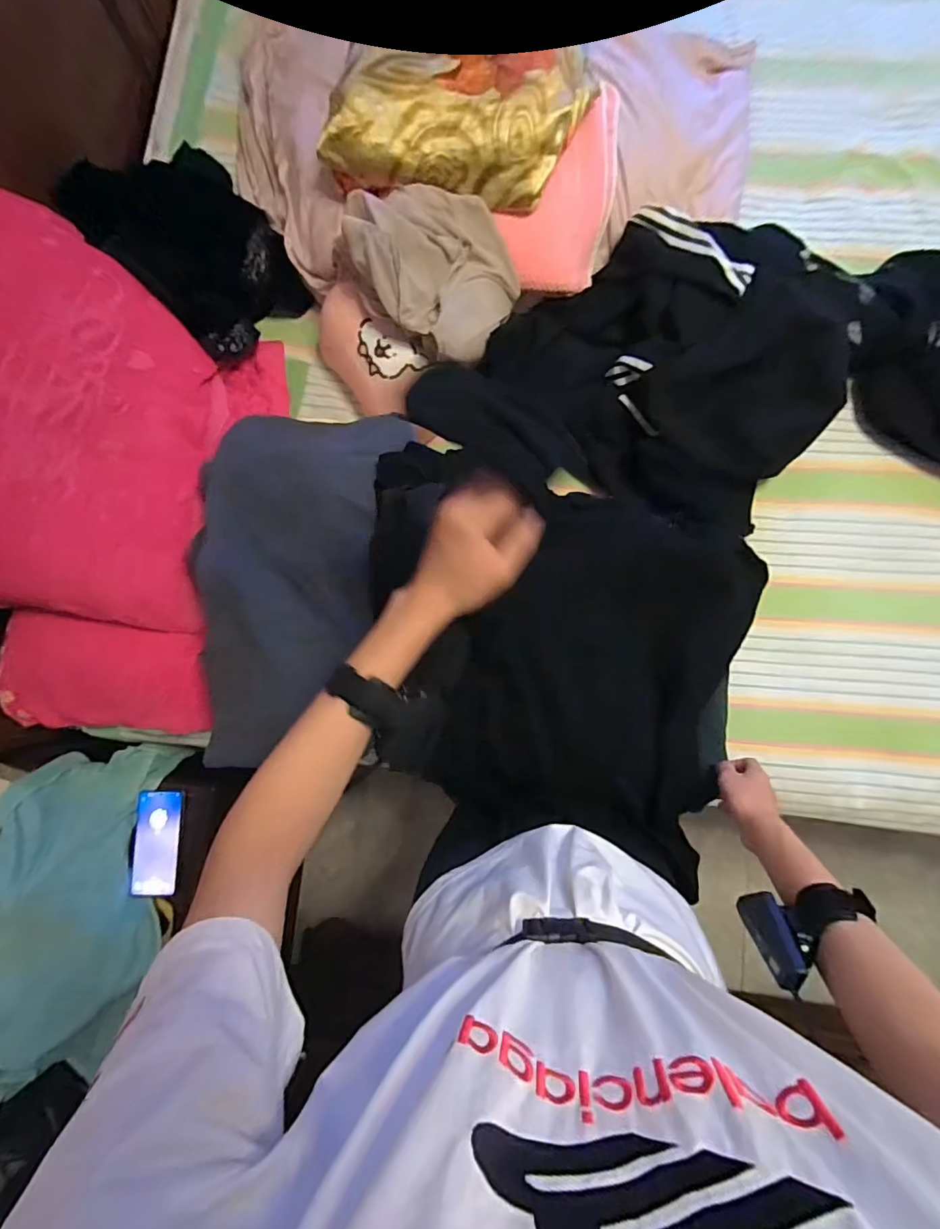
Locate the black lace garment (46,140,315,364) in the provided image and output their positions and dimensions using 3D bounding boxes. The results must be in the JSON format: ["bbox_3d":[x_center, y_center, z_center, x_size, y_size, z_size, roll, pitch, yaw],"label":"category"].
[{"bbox_3d":[-0.453,-0.630,0.816,0.316,0.145,0.261,41,85,5],"label":"black lace garment"}]

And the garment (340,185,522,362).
[{"bbox_3d":[-0.051,-0.529,0.725,0.238,0.106,0.203,41,85,5],"label":"garment"}]

